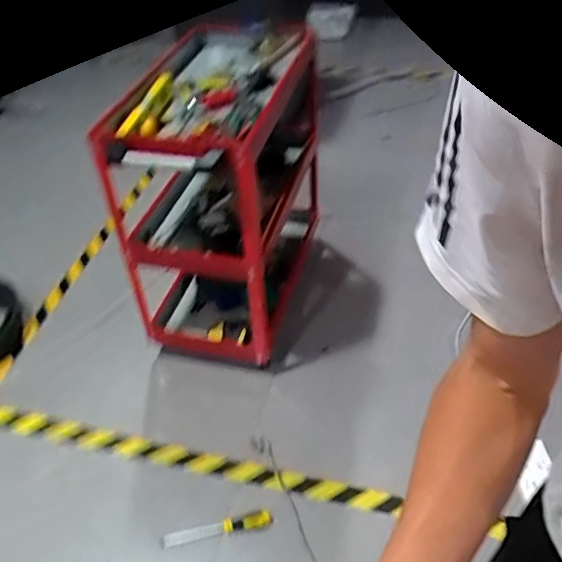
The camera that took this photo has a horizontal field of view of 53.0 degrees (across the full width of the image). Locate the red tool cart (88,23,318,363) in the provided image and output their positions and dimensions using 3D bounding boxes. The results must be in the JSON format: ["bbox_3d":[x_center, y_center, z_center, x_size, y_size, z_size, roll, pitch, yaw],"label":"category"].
[{"bbox_3d":[-0.157,-0.237,1.569,0.403,0.690,0.713,9,45,14],"label":"red tool cart"}]

